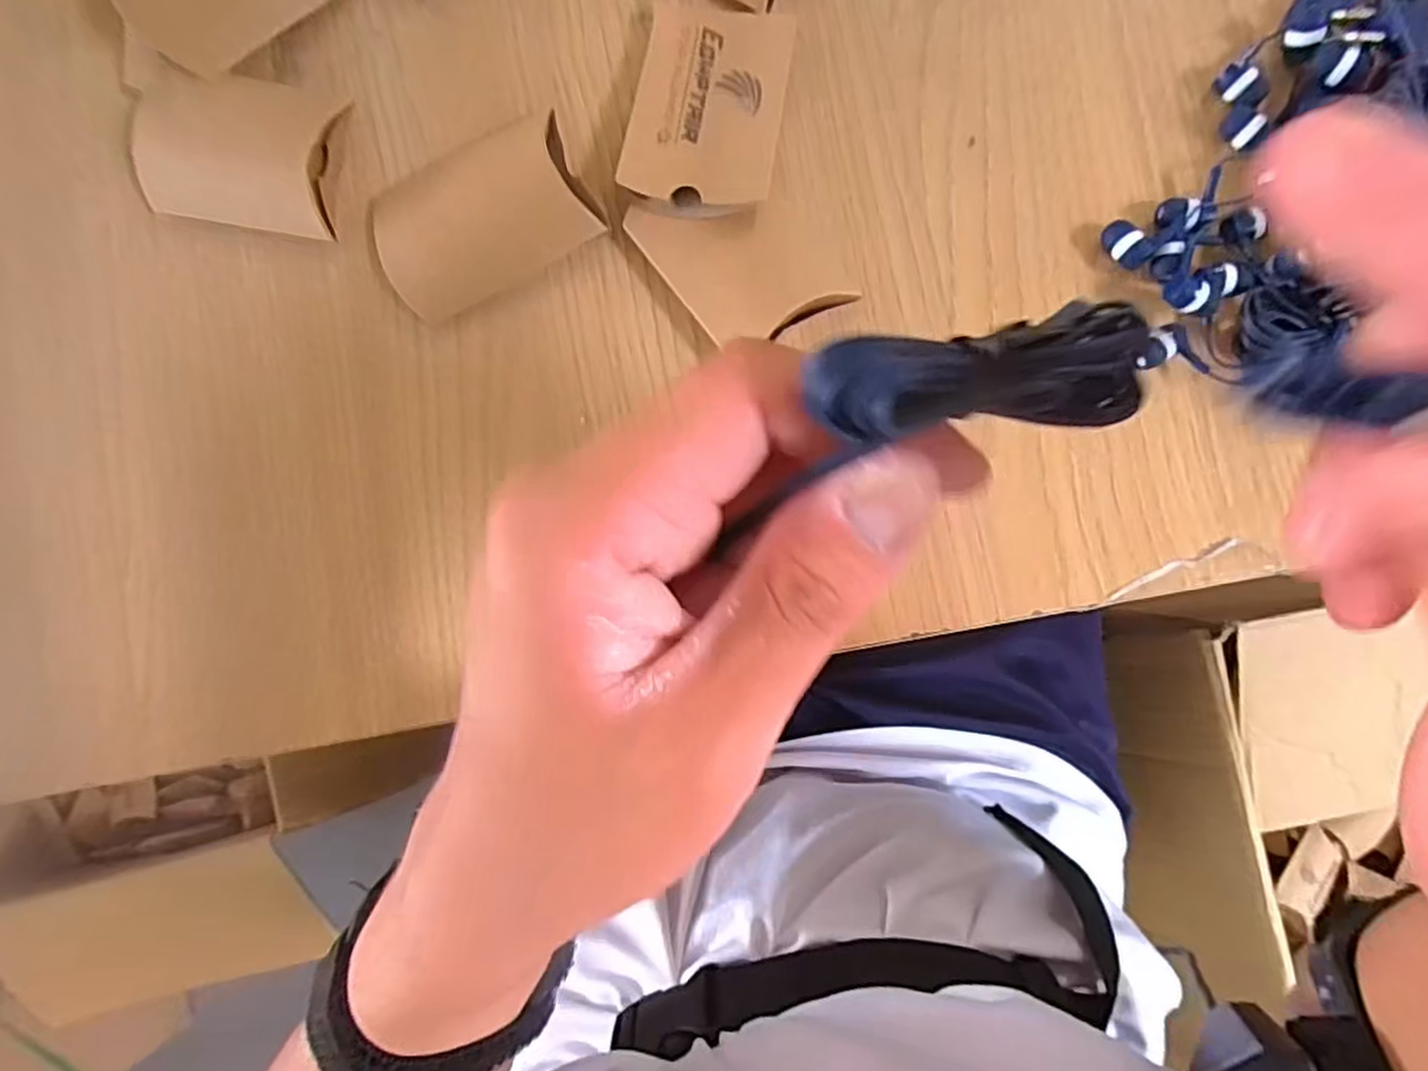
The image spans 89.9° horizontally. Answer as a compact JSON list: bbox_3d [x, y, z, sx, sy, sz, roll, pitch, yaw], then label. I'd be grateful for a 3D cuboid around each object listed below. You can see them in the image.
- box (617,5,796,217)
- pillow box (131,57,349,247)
[{"bbox_3d":[-0.003,-0.163,0.273,0.056,0.014,0.083,10,89,4],"label":"box"},{"bbox_3d":[-0.196,-0.158,0.294,0.086,0.016,0.060,9,89,4],"label":"pillow box"}]

